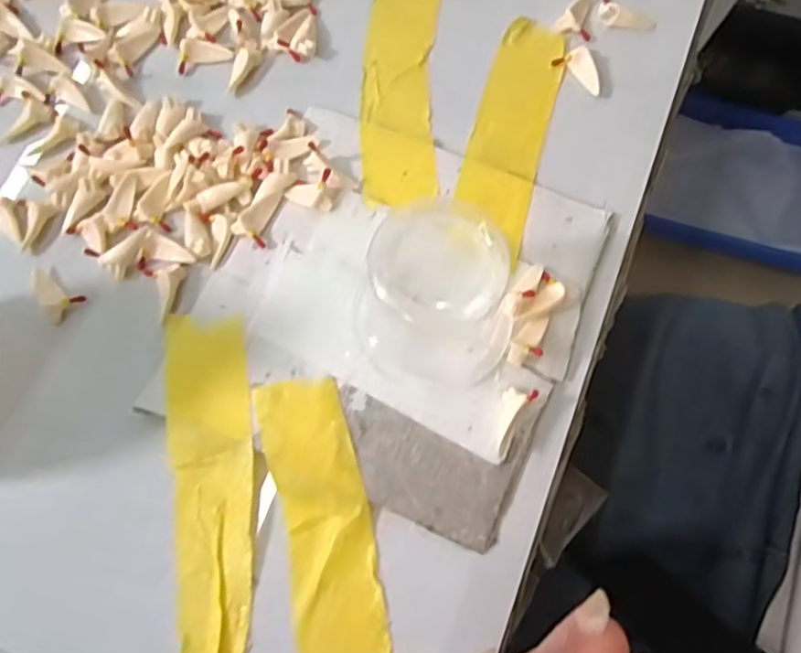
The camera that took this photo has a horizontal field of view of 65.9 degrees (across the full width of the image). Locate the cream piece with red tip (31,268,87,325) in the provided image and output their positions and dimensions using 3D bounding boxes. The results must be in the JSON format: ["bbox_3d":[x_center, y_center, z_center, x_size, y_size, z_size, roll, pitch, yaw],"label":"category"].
[{"bbox_3d":[-0.091,-0.008,0.160,0.017,0.006,0.009,31,76,9],"label":"cream piece with red tip"}]

